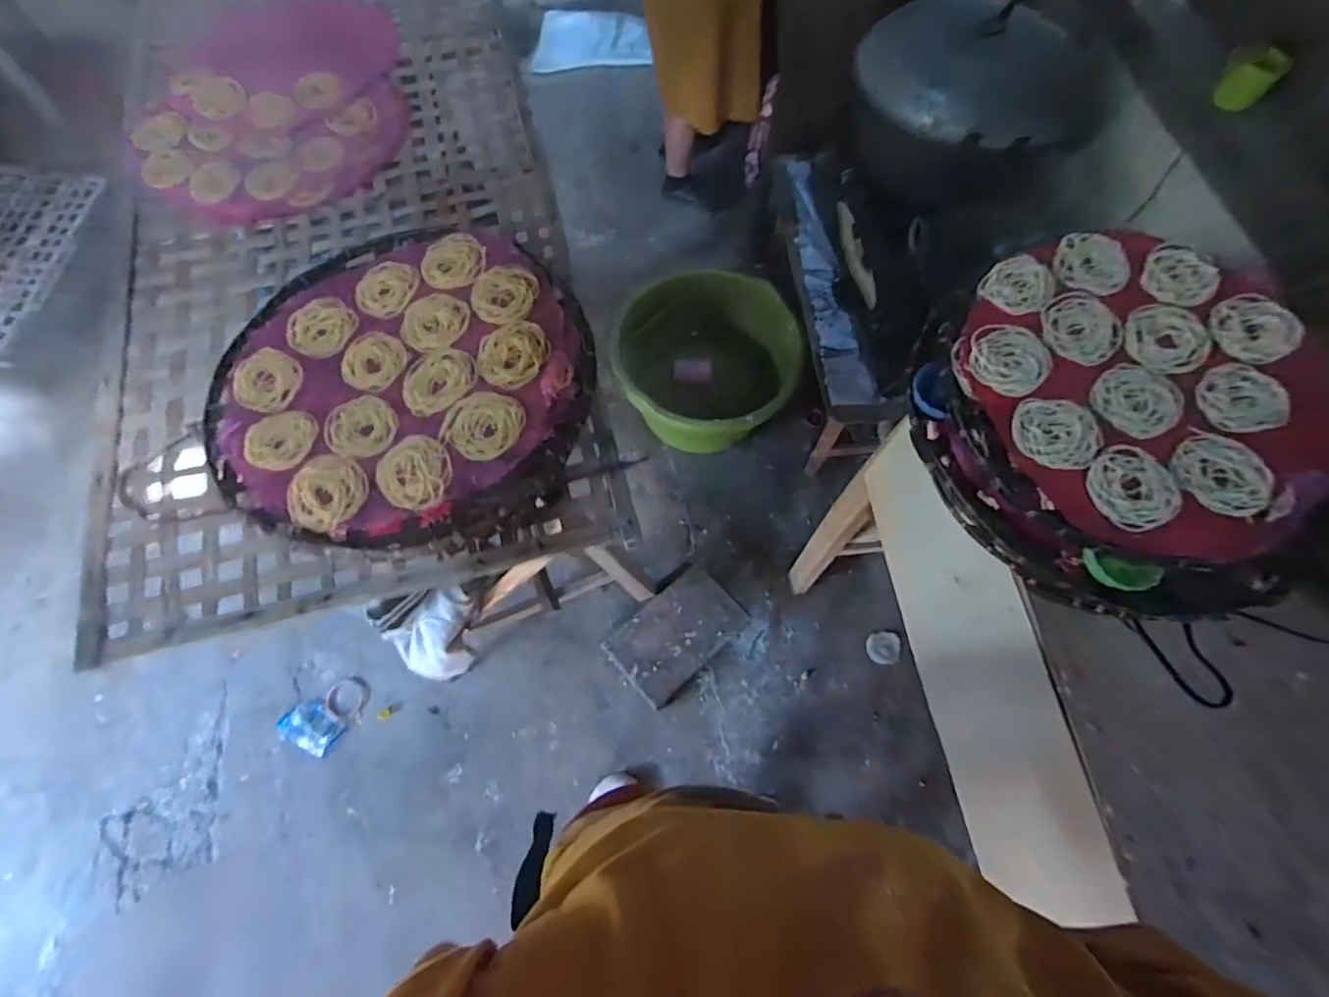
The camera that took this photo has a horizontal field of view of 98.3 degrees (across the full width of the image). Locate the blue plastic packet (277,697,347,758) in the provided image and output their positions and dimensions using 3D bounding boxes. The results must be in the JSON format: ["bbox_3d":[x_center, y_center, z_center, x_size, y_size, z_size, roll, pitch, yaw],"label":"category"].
[{"bbox_3d":[-0.854,0.547,1.389,0.157,0.015,0.108,23,68,10],"label":"blue plastic packet"}]

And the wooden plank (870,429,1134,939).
[{"bbox_3d":[0.355,0.167,0.691,0.025,0.239,0.534,-7,66,-3],"label":"wooden plank"}]

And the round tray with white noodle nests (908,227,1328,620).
[{"bbox_3d":[0.423,-0.082,0.550,0.340,0.059,0.367,-2,72,5],"label":"round tray with white noodle nests"}]

